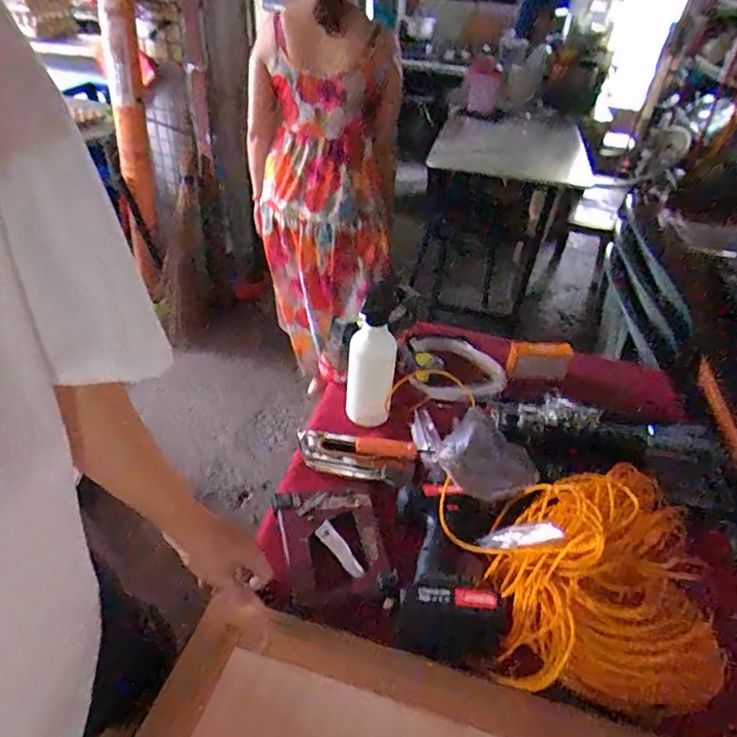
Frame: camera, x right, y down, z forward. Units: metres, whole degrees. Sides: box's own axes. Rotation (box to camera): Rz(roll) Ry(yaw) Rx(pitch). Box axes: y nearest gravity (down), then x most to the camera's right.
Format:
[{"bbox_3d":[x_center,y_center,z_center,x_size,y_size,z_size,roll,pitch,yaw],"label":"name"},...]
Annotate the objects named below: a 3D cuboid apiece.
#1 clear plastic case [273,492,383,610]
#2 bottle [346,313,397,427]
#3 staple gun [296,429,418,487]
[{"bbox_3d":[-0.047,0.210,0.652,0.117,0.017,0.161,-8,41,-16],"label":"clear plastic case"},{"bbox_3d":[0.002,0.015,0.798,0.066,0.182,0.052,-1,39,-6],"label":"bottle"},{"bbox_3d":[-0.018,0.124,0.749,0.165,0.032,0.067,15,40,12],"label":"staple gun"}]

